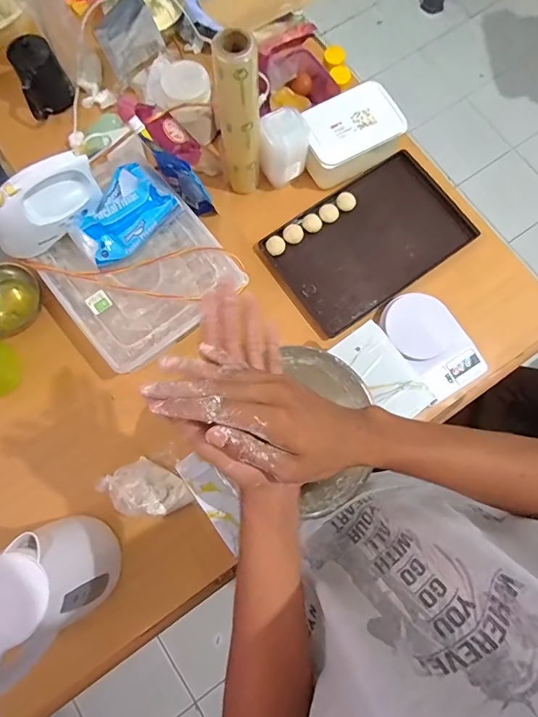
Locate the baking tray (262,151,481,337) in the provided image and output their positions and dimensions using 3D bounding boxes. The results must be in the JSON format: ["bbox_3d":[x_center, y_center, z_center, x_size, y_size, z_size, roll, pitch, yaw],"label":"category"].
[{"bbox_3d":[0.198,-0.234,0.865,0.365,0.022,0.232,-34,80,-7],"label":"baking tray"}]

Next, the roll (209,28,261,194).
[{"bbox_3d":[-0.049,-0.397,0.741,0.069,0.281,0.063,0,77,0],"label":"roll"}]

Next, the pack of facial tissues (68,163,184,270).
[{"bbox_3d":[-0.251,-0.249,0.767,0.112,0.072,0.185,40,80,8],"label":"pack of facial tissues"}]

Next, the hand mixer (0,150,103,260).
[{"bbox_3d":[-0.373,-0.252,0.734,0.076,0.105,0.189,43,80,8],"label":"hand mixer"}]

